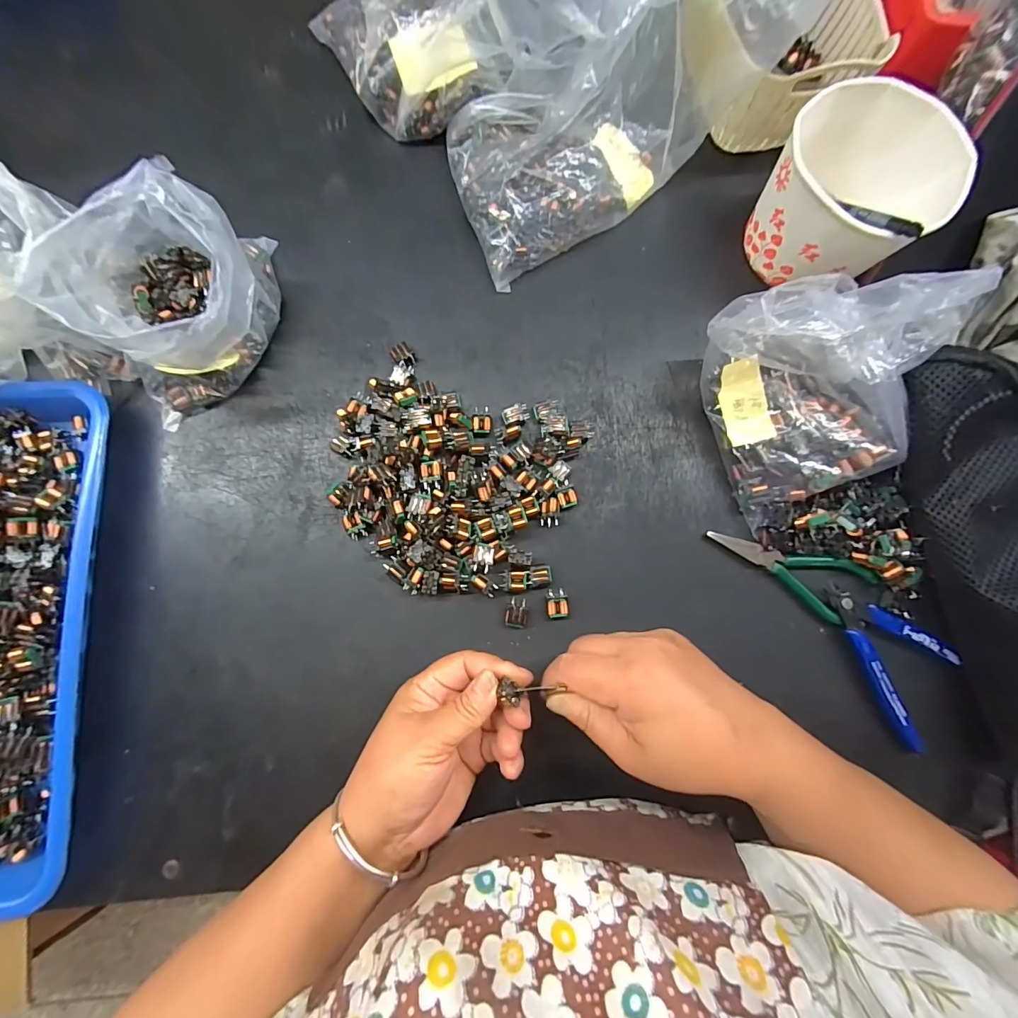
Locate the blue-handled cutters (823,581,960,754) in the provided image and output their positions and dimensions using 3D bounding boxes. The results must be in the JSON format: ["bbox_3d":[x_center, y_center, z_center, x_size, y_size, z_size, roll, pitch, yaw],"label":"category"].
[{"bbox_3d":[0.283,0.105,0.317,0.063,0.014,0.119,-21,84,-5],"label":"blue-handled cutters"}]

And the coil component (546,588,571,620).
[{"bbox_3d":[0.035,0.069,0.319,0.016,0.005,0.021,-6,83,-3],"label":"coil component"}]

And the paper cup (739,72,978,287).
[{"bbox_3d":[0.247,-0.230,0.334,0.106,0.093,0.114,-39,86,-7],"label":"paper cup"}]

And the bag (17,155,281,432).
[{"bbox_3d":[-0.221,-0.141,0.297,0.129,0.097,0.111,-30,85,-6],"label":"bag"}]

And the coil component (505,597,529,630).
[{"bbox_3d":[0.006,0.075,0.318,0.016,0.008,0.021,9,82,-1],"label":"coil component"}]

